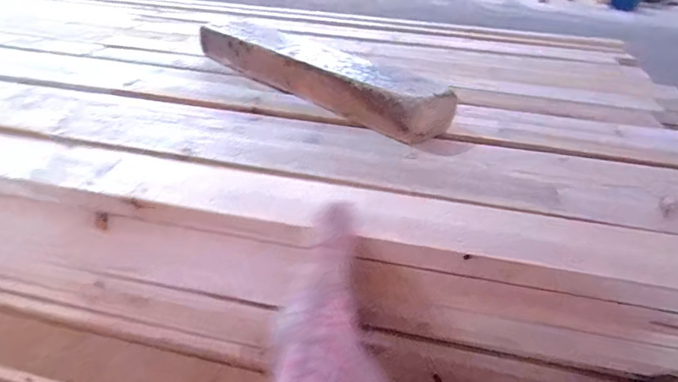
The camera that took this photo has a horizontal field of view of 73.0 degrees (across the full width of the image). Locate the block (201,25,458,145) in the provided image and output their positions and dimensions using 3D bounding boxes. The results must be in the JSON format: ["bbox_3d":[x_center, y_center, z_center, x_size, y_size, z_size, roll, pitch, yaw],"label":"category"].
[{"bbox_3d":[-0.046,-0.161,0.604,0.078,0.052,0.424,-26,42,-38],"label":"block"}]

